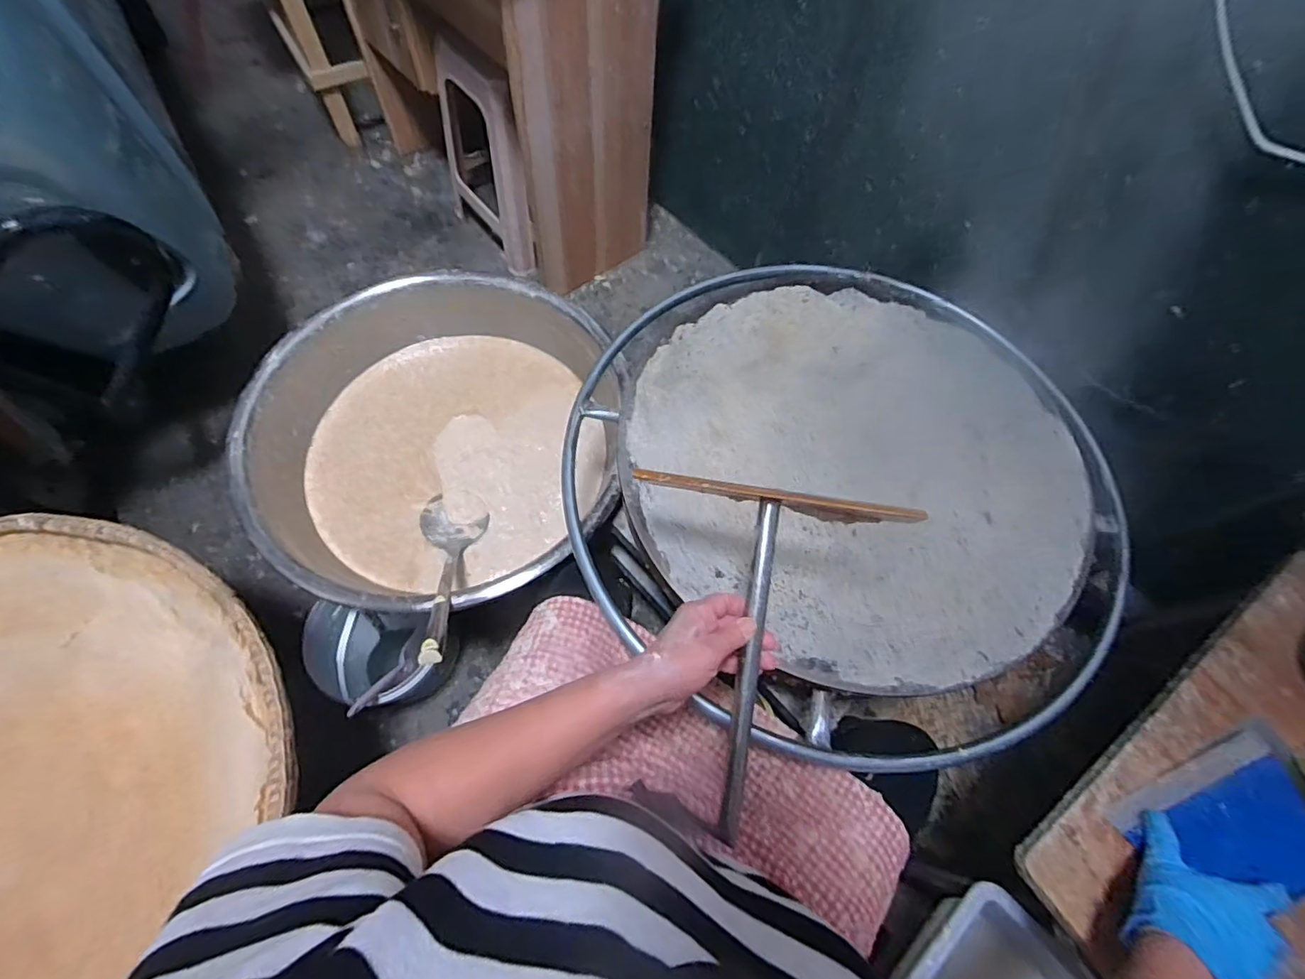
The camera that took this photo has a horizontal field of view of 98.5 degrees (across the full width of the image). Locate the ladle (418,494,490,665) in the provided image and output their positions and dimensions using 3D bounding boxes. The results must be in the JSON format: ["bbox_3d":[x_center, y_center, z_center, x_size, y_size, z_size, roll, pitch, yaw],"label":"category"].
[{"bbox_3d":[-0.282,0.113,0.806,0.104,0.089,0.377,-18,26,-11],"label":"ladle"}]

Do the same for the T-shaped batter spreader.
[{"bbox_3d":[0.094,0.140,0.479,0.233,0.029,0.291,5,89,-1],"label":"T-shaped batter spreader"}]

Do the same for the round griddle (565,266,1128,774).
[{"bbox_3d":[0.243,-0.032,0.717,0.647,0.066,0.666,1,65,-2],"label":"round griddle"}]

